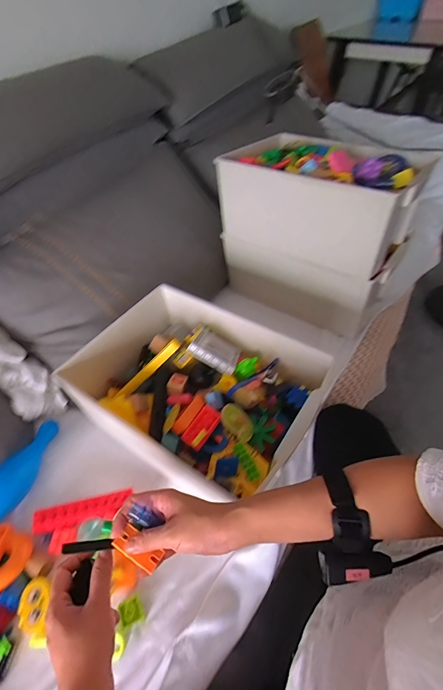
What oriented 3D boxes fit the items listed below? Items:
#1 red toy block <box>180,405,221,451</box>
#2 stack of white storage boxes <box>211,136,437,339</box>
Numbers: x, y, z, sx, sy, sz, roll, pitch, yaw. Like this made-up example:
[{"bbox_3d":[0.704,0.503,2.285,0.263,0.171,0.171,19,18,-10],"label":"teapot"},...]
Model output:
[{"bbox_3d":[-0.032,0.133,0.551,0.038,0.018,0.066,29,56,25],"label":"red toy block"},{"bbox_3d":[0.229,-0.305,0.849,0.435,0.384,0.263,27,55,24],"label":"stack of white storage boxes"}]

